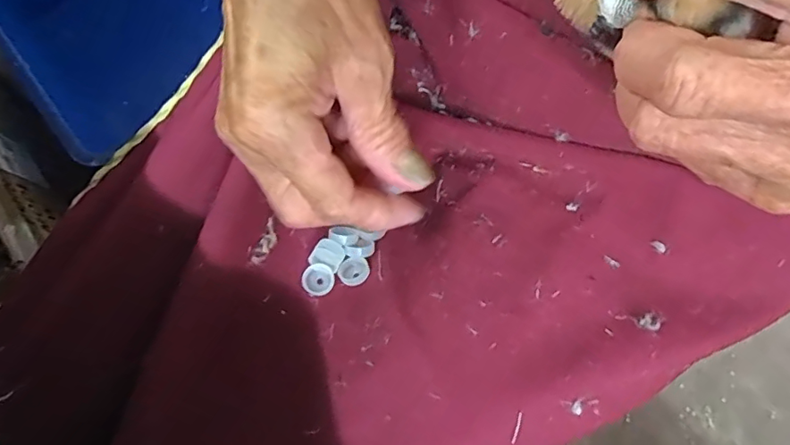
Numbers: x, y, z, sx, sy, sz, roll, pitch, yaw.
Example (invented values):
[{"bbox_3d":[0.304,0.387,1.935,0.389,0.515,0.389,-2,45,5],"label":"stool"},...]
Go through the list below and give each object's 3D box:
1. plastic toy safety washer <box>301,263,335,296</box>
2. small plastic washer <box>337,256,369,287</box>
[{"bbox_3d":[-0.041,0.031,0.282,0.016,0.006,0.017,1,71,-1],"label":"plastic toy safety washer"},{"bbox_3d":[-0.023,0.026,0.282,0.017,0.006,0.016,10,71,2],"label":"small plastic washer"}]

